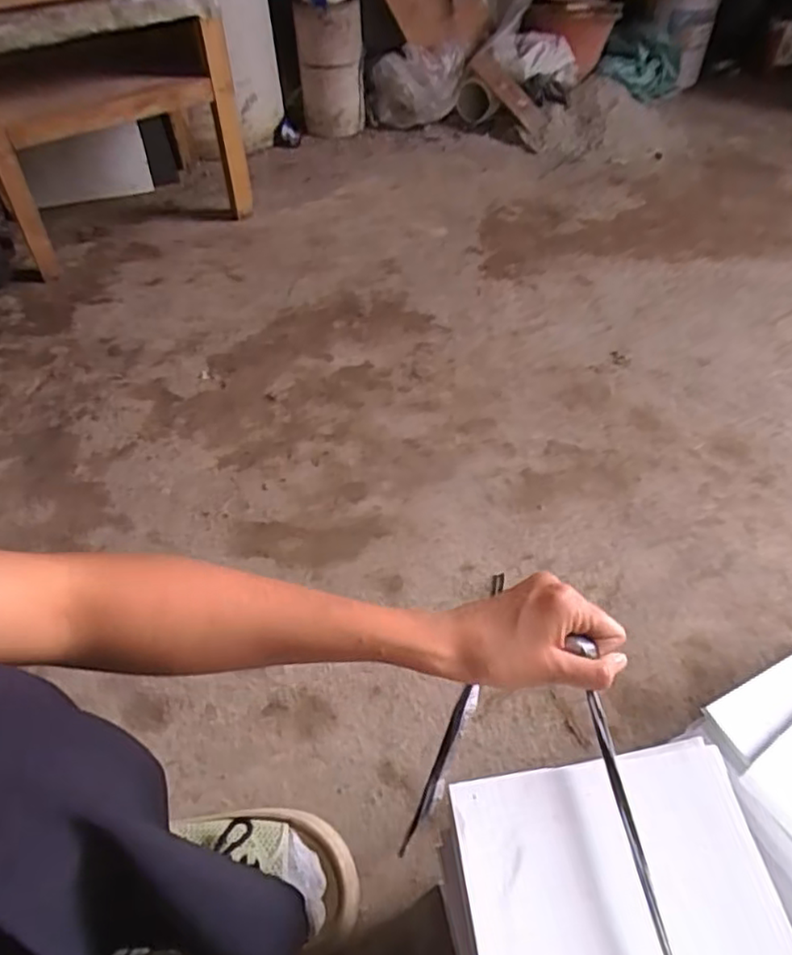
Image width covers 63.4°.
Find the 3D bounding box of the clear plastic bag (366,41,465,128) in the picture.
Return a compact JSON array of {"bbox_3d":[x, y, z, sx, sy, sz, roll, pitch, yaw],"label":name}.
[{"bbox_3d":[0.046,-0.944,1.540,0.227,0.143,0.145,-1,48,2],"label":"clear plastic bag"}]

